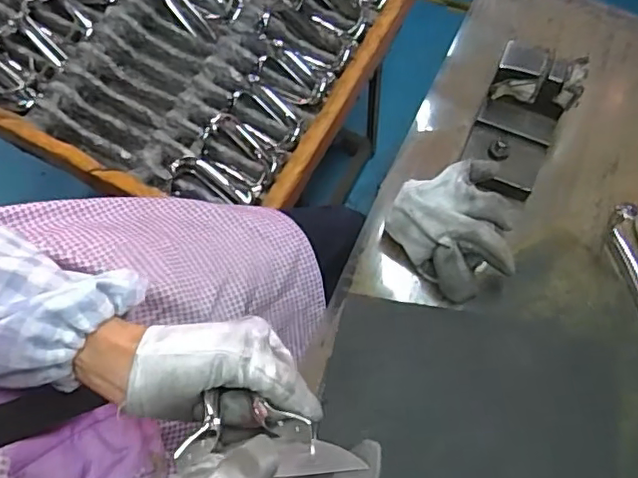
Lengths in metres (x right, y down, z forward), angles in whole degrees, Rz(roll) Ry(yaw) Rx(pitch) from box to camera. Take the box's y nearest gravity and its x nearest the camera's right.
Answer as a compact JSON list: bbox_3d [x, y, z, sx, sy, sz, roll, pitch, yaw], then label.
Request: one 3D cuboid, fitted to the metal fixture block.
[{"bbox_3d":[0.157,-0.092,0.459,0.067,0.077,0.108,23,72,8],"label":"metal fixture block"}]

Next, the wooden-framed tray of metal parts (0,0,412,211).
[{"bbox_3d":[-0.205,-0.322,0.840,0.564,0.071,0.547,26,72,11],"label":"wooden-framed tray of metal parts"}]

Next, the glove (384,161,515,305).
[{"bbox_3d":[0.103,-0.008,0.428,0.075,0.070,0.097,-36,74,-12],"label":"glove"}]

